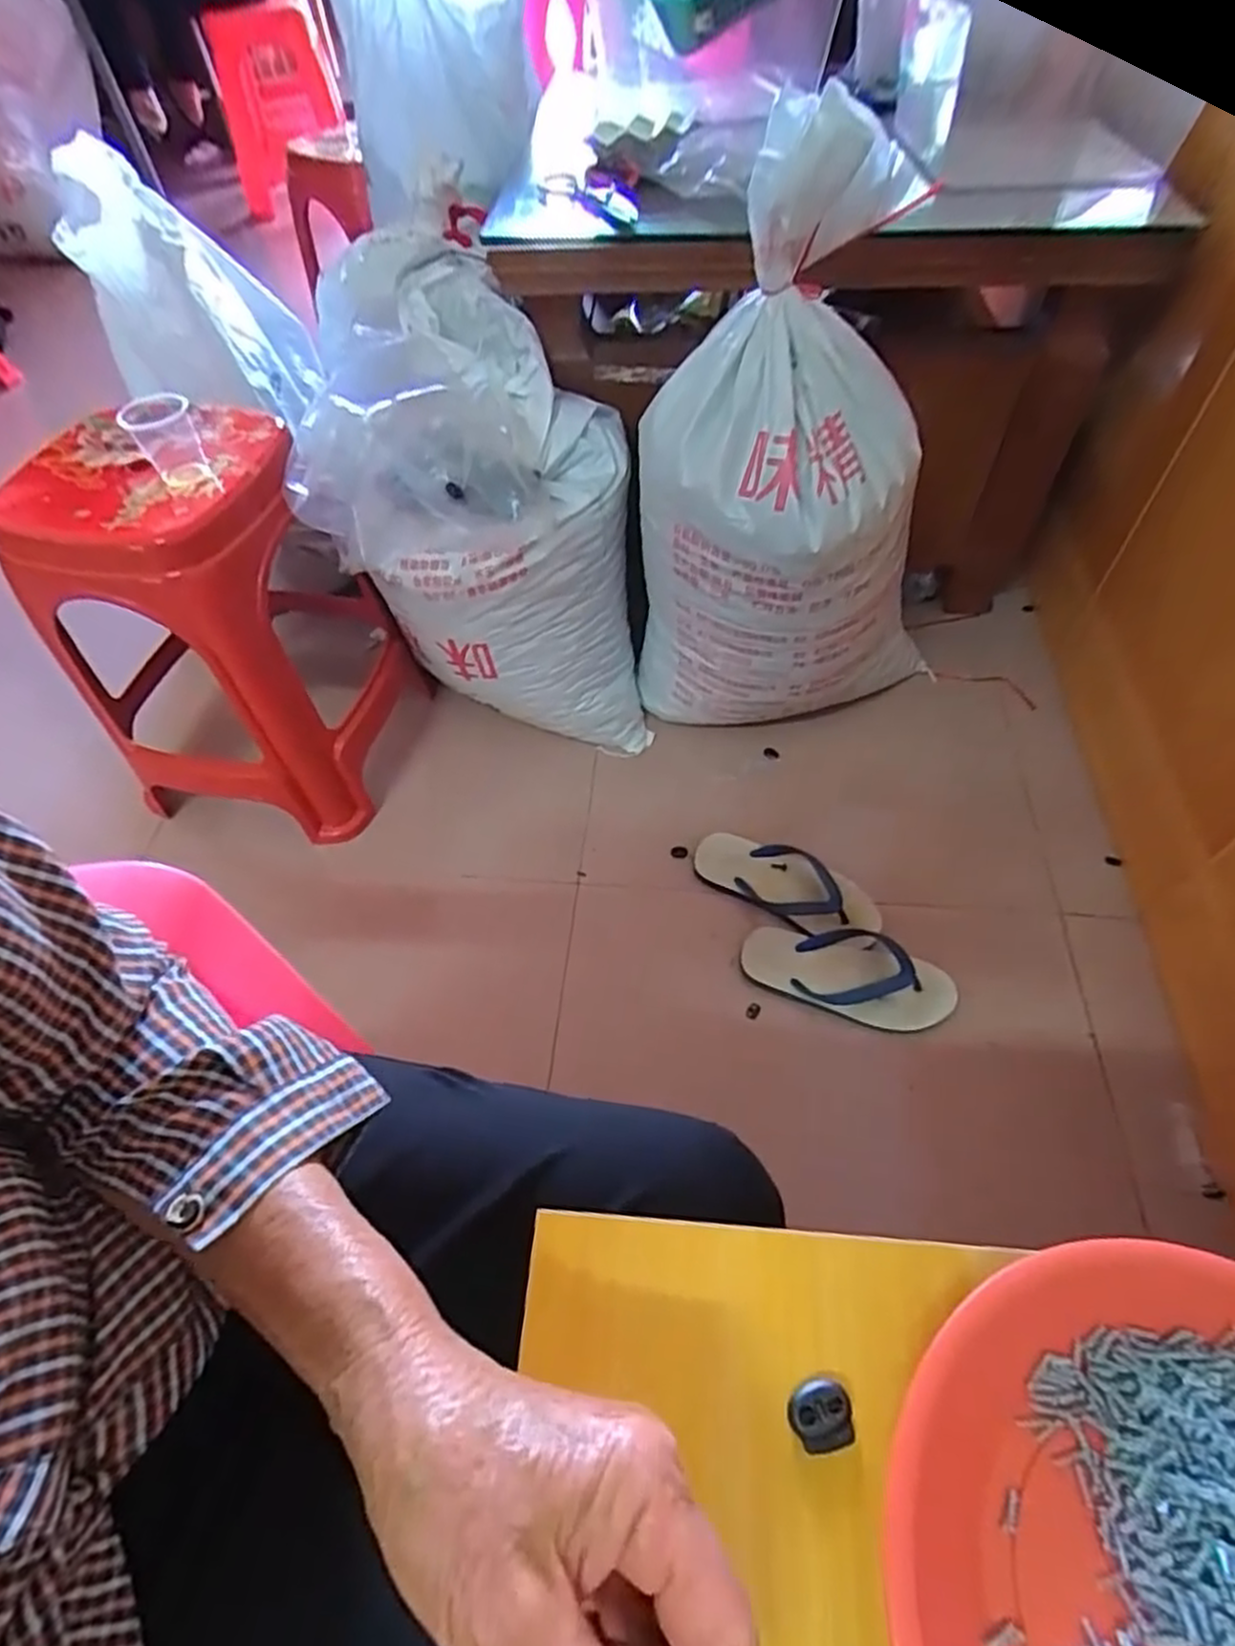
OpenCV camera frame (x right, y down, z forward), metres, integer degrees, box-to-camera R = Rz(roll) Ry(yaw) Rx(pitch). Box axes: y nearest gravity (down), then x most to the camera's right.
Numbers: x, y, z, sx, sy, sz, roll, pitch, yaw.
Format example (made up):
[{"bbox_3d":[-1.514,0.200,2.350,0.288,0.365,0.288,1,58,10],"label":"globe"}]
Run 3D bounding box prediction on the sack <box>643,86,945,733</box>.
[{"bbox_3d":[0.202,-0.388,0.875,0.338,0.632,0.248,23,59,18],"label":"sack"}]

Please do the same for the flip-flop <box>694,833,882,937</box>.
[{"bbox_3d":[0.211,0.073,0.939,0.240,0.044,0.099,26,60,20],"label":"flip-flop"}]

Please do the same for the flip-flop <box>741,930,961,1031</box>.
[{"bbox_3d":[0.268,0.172,0.870,0.241,0.050,0.101,13,56,12],"label":"flip-flop"}]

